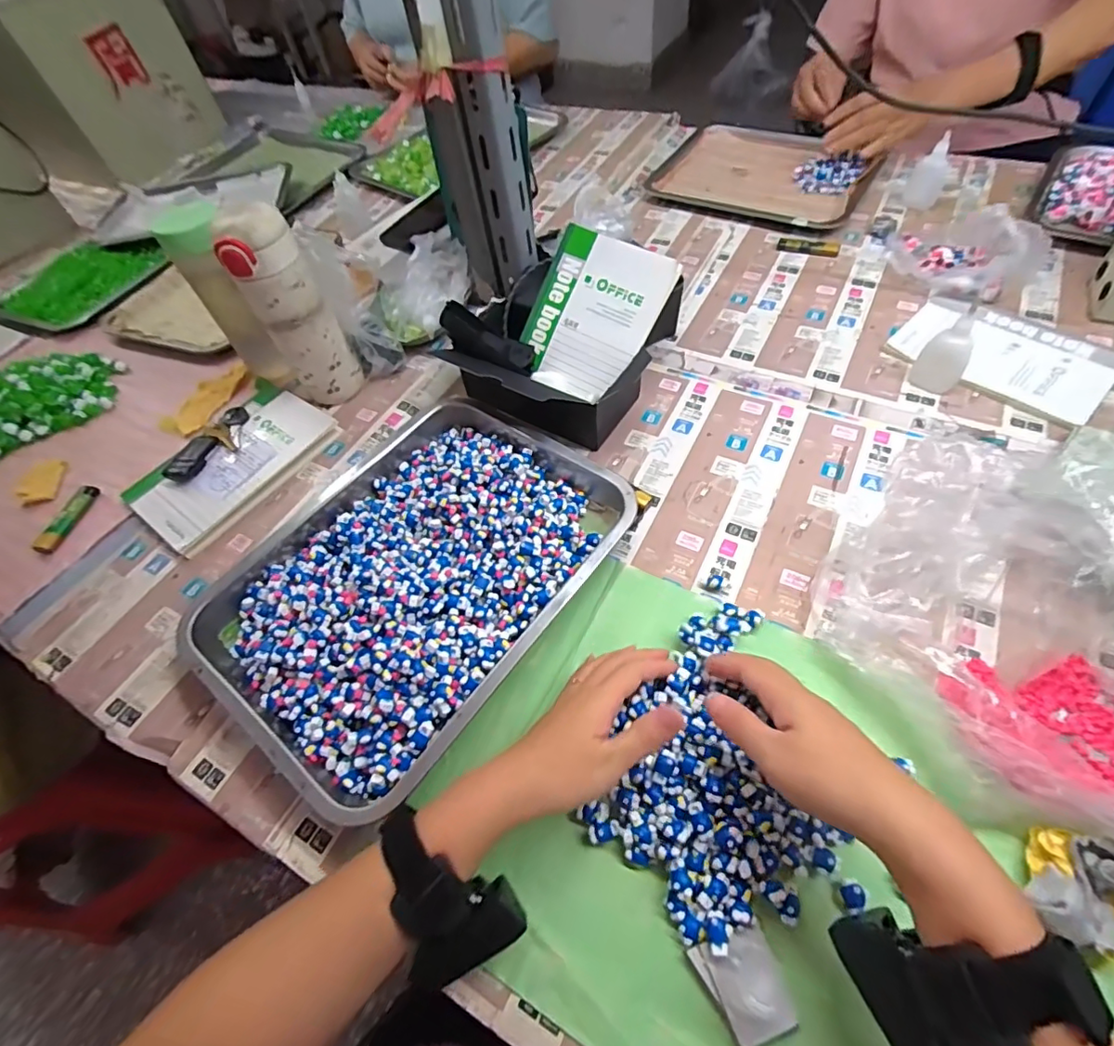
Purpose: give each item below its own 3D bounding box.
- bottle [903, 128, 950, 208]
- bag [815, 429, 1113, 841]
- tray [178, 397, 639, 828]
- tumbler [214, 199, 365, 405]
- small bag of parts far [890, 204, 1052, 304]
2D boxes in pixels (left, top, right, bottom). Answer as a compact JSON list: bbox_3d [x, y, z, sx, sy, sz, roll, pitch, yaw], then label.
[{"bbox_3d":[0.508,-0.472,0.729,0.045,0.077,0.039,23,61,21],"label":"bottle"},{"bbox_3d":[0.331,0.064,0.363,0.204,0.119,0.281,-32,58,-15],"label":"bag"},{"bbox_3d":[-0.121,0.036,0.465,0.264,0.047,0.351,30,65,24],"label":"tray"},{"bbox_3d":[-0.269,-0.211,0.541,0.075,0.200,0.072,-28,57,-12],"label":"tumbler"},{"bbox_3d":[0.510,-0.354,0.660,0.164,0.056,0.163,28,60,23],"label":"small bag of parts far"}]

